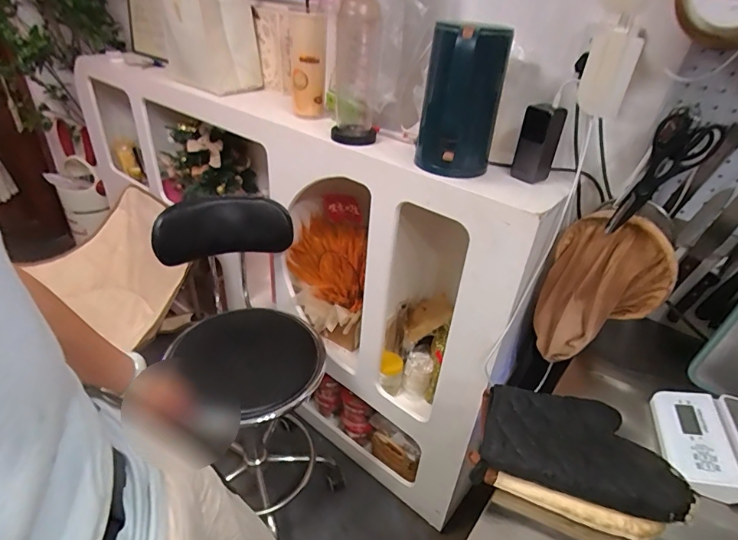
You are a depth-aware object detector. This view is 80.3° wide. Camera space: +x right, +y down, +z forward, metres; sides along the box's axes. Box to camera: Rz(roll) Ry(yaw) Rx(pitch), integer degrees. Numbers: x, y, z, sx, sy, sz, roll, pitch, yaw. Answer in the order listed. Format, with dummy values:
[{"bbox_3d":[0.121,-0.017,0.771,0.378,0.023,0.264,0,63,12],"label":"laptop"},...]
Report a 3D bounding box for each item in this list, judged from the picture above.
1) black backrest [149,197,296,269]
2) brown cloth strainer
[{"bbox_3d":[-0.358,-0.098,1.090,0.322,0.149,0.046,-5,30,-16],"label":"black backrest"},{"bbox_3d":[0.393,0.032,0.745,0.160,0.236,0.143,12,34,10],"label":"brown cloth strainer"}]

